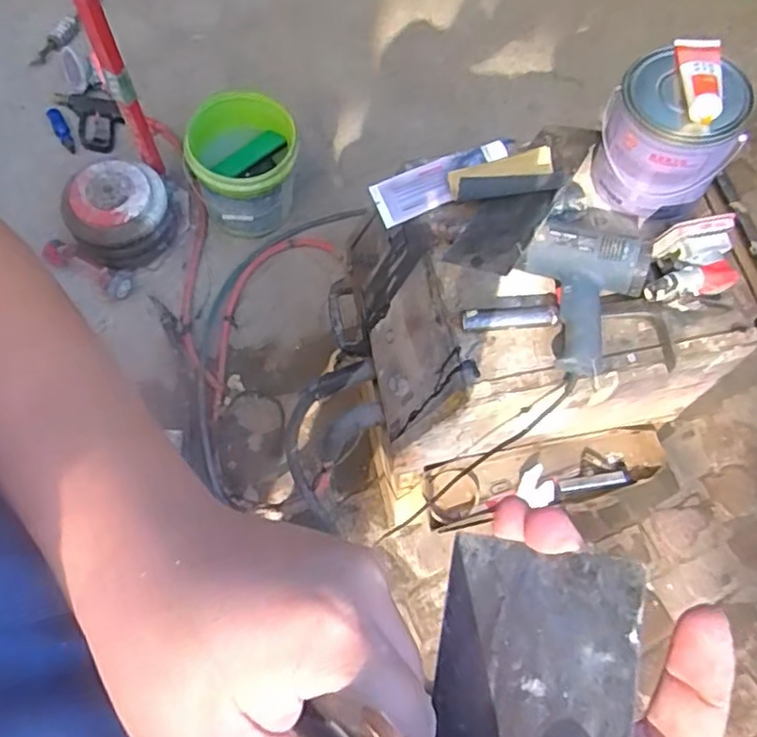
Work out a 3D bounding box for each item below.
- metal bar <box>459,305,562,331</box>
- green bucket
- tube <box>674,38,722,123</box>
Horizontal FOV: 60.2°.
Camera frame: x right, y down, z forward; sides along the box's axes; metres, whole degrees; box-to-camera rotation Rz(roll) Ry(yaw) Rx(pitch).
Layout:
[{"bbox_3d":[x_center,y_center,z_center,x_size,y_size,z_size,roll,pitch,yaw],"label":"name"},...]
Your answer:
[{"bbox_3d":[0.166,-0.065,0.828,0.118,0.018,0.028,0,65,-6],"label":"metal bar"},{"bbox_3d":[-0.323,-0.487,1.641,0.261,0.267,0.253,2,65,-5],"label":"green bucket"},{"bbox_3d":[0.384,-0.350,0.781,0.049,0.025,0.137,13,65,0],"label":"tube"}]

